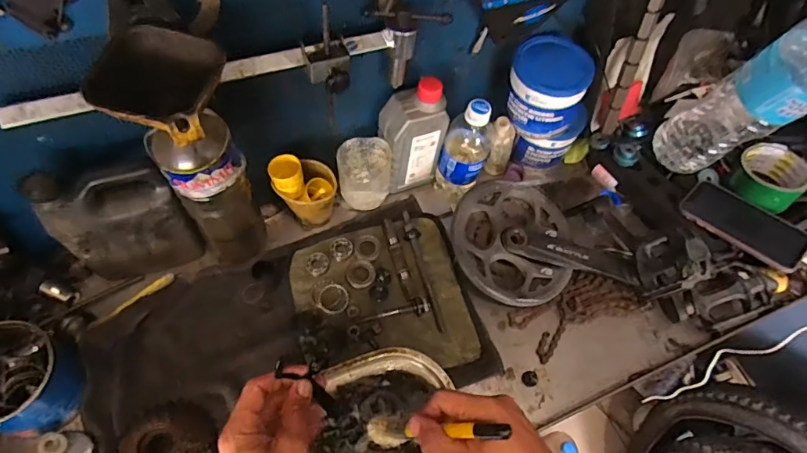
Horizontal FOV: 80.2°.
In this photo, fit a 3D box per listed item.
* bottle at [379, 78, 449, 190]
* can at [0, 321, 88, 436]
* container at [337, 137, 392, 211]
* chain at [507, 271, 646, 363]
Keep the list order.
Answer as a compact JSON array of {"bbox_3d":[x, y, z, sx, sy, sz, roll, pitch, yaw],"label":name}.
[{"bbox_3d":[0.008,-0.123,0.654,0.080,0.169,0.058,-26,64,-18],"label":"bottle"},{"bbox_3d":[-0.400,0.161,0.501,0.098,0.095,0.103,25,60,11],"label":"can"},{"bbox_3d":[-0.054,-0.070,0.667,0.071,0.089,0.065,-5,60,-7],"label":"container"},{"bbox_3d":[0.230,0.107,0.632,0.172,0.016,0.074,-23,63,-17],"label":"chain"}]

